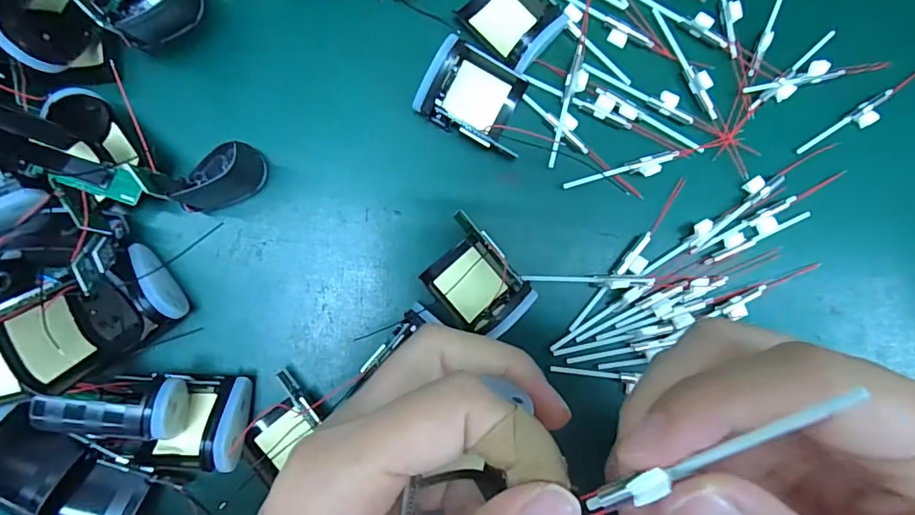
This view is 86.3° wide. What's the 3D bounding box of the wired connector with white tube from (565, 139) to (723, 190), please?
[{"bbox_3d":[0.090,-0.043,0.231,0.080,0.006,0.009,-18,90,-6],"label":"wired connector with white tube"}]

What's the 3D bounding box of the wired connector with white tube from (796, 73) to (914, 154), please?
[{"bbox_3d":[0.209,-0.074,0.247,0.084,0.006,0.011,-34,94,-5],"label":"wired connector with white tube"}]

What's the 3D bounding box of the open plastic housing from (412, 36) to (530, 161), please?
[{"bbox_3d":[0.007,-0.075,0.218,0.044,0.018,0.038,21,86,-5],"label":"open plastic housing"}]

